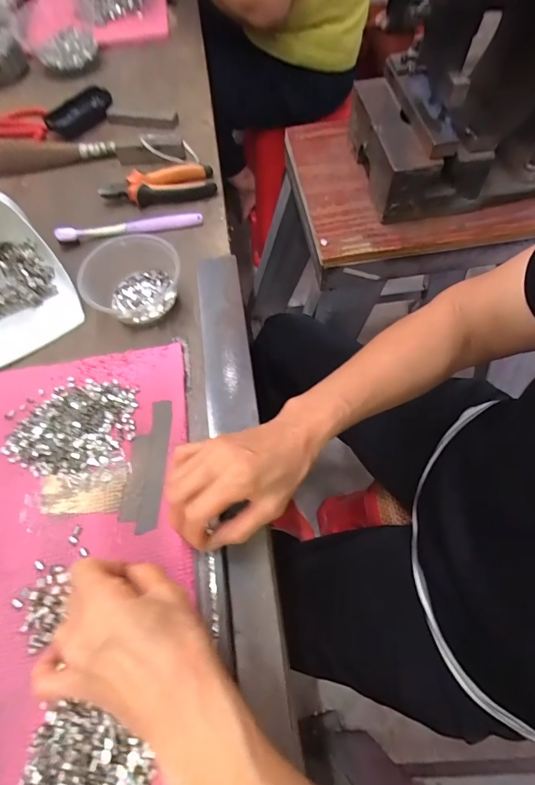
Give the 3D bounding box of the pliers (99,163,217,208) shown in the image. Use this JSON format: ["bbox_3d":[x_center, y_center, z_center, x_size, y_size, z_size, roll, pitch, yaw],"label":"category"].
[{"bbox_3d":[-0.149,-0.285,0.539,0.150,0.026,0.056,-5,63,2],"label":"pliers"}]

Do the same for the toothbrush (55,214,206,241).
[{"bbox_3d":[-0.177,-0.216,0.510,0.182,0.018,0.024,-8,63,0],"label":"toothbrush"}]

